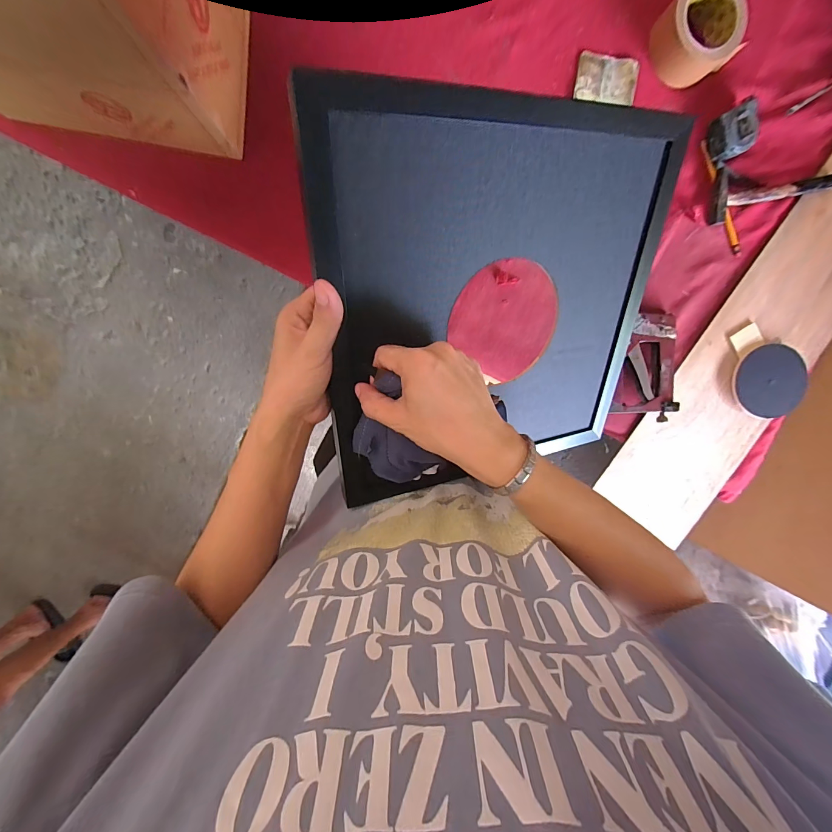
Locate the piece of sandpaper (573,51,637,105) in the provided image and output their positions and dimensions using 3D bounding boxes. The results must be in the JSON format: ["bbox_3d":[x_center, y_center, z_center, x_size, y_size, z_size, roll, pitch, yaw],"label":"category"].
[{"bbox_3d":[0.278,-0.487,0.522,0.087,0.006,0.058,9,98,-5],"label":"piece of sandpaper"}]

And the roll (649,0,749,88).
[{"bbox_3d":[0.387,-0.532,0.502,0.105,0.048,0.111,-1,99,-4],"label":"roll"}]

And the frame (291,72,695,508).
[{"bbox_3d":[0.089,-0.088,0.349,0.343,0.019,0.336,-11,120,-19],"label":"frame"}]

